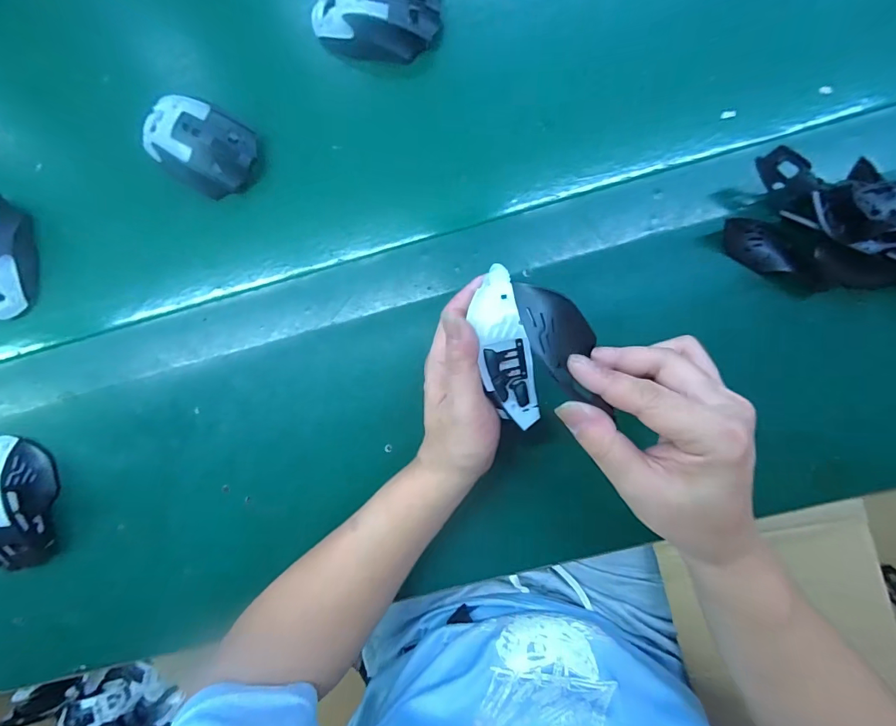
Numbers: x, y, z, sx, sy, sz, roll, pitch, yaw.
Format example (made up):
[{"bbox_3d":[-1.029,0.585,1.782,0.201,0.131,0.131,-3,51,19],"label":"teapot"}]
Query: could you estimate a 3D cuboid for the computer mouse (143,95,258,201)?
[{"bbox_3d":[-0.226,-0.197,0.376,0.103,0.033,0.069,28,90,5],"label":"computer mouse"}]

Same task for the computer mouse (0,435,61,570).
[{"bbox_3d":[-0.393,0.126,0.368,0.061,0.038,0.112,2,88,5],"label":"computer mouse"}]

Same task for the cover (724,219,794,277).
[{"bbox_3d":[0.250,-0.095,0.335,0.064,0.010,0.031,33,96,0],"label":"cover"}]

